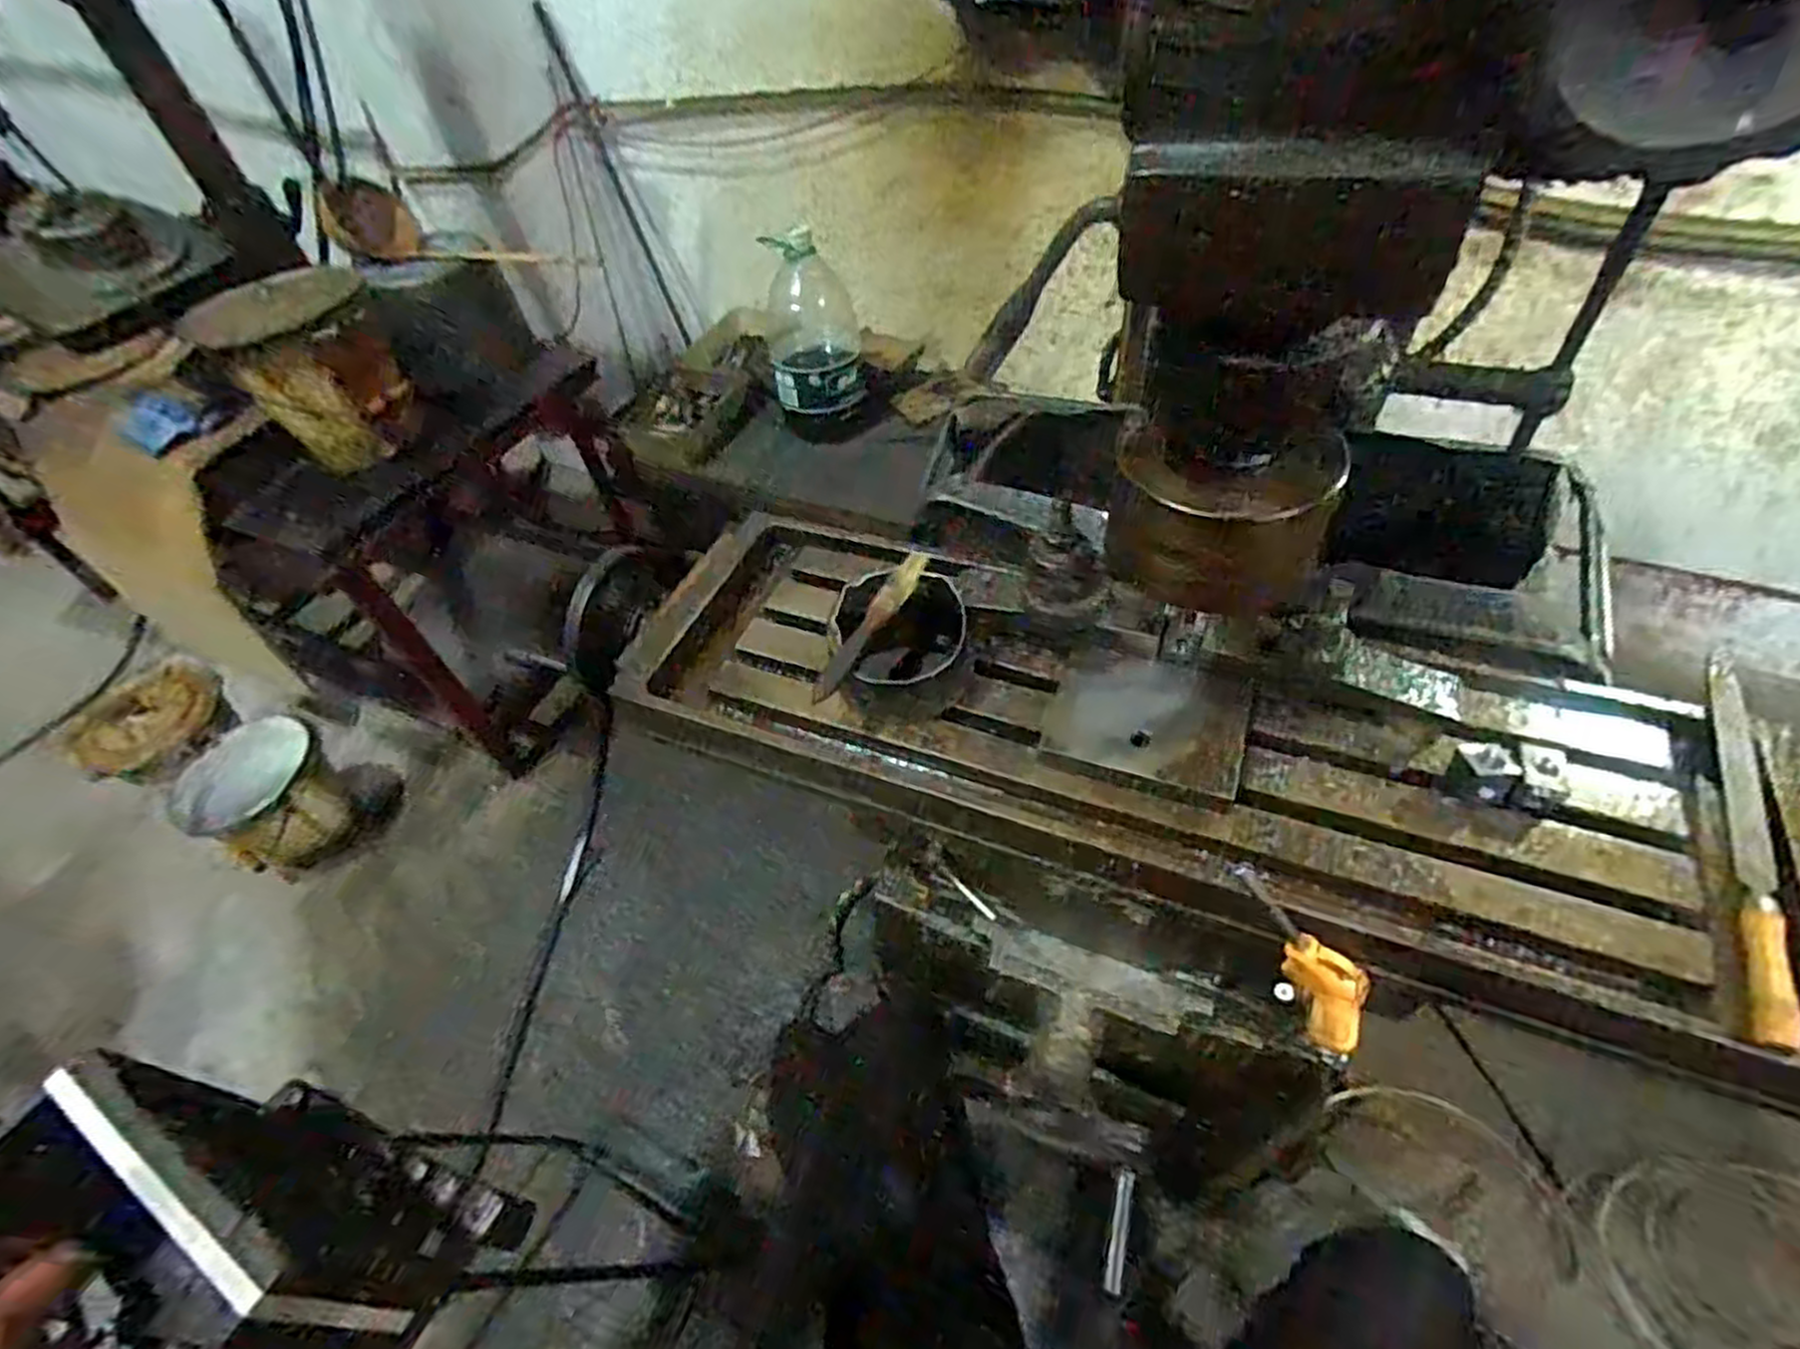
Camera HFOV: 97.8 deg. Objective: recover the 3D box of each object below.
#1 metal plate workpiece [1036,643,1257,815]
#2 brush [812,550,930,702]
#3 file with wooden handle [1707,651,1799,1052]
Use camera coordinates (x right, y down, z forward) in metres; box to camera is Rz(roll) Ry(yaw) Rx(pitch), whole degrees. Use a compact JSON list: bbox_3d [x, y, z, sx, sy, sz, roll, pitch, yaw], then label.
[{"bbox_3d":[0.171,0.031,0.545,0.127,0.013,0.104,13,59,18],"label":"metal plate workpiece"},{"bbox_3d":[-0.020,-0.037,0.573,0.020,0.017,0.145,23,57,23],"label":"brush"},{"bbox_3d":[0.508,0.086,0.468,0.021,0.020,0.284,19,55,20],"label":"file with wooden handle"}]

